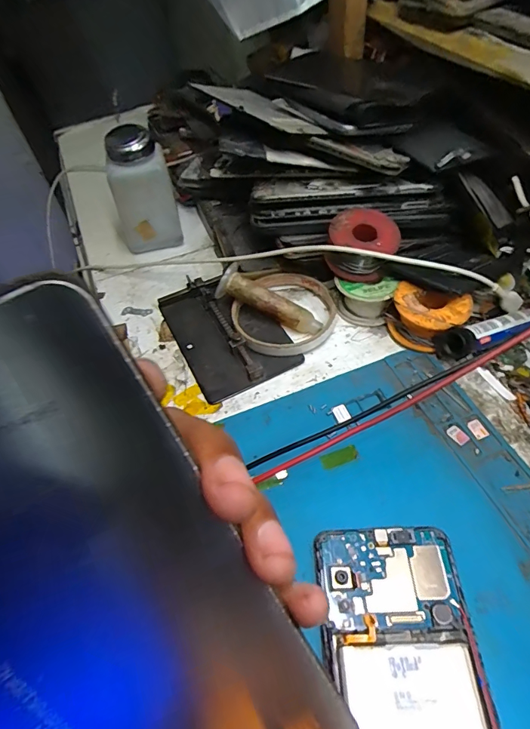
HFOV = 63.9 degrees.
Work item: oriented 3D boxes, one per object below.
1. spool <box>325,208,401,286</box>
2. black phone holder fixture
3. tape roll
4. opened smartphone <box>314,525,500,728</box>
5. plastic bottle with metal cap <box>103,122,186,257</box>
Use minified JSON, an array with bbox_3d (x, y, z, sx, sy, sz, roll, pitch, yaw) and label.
[{"bbox_3d":[0.076,-0.093,0.330,0.051,0.037,0.043,6,53,9],"label":"spool"},{"bbox_3d":[-0.033,-0.031,0.339,0.078,0.015,0.118,-25,54,-15],"label":"black phone holder fixture"},{"bbox_3d":[0.015,-0.042,0.342,0.080,0.018,0.083,-2,52,3],"label":"tape roll"},{"bbox_3d":[0.065,0.152,0.189,0.071,0.004,0.153,-4,51,1],"label":"opened smartphone"},{"bbox_3d":[-0.114,-0.158,0.391,0.055,0.100,0.046,-19,53,-10],"label":"plastic bottle with metal cap"}]

